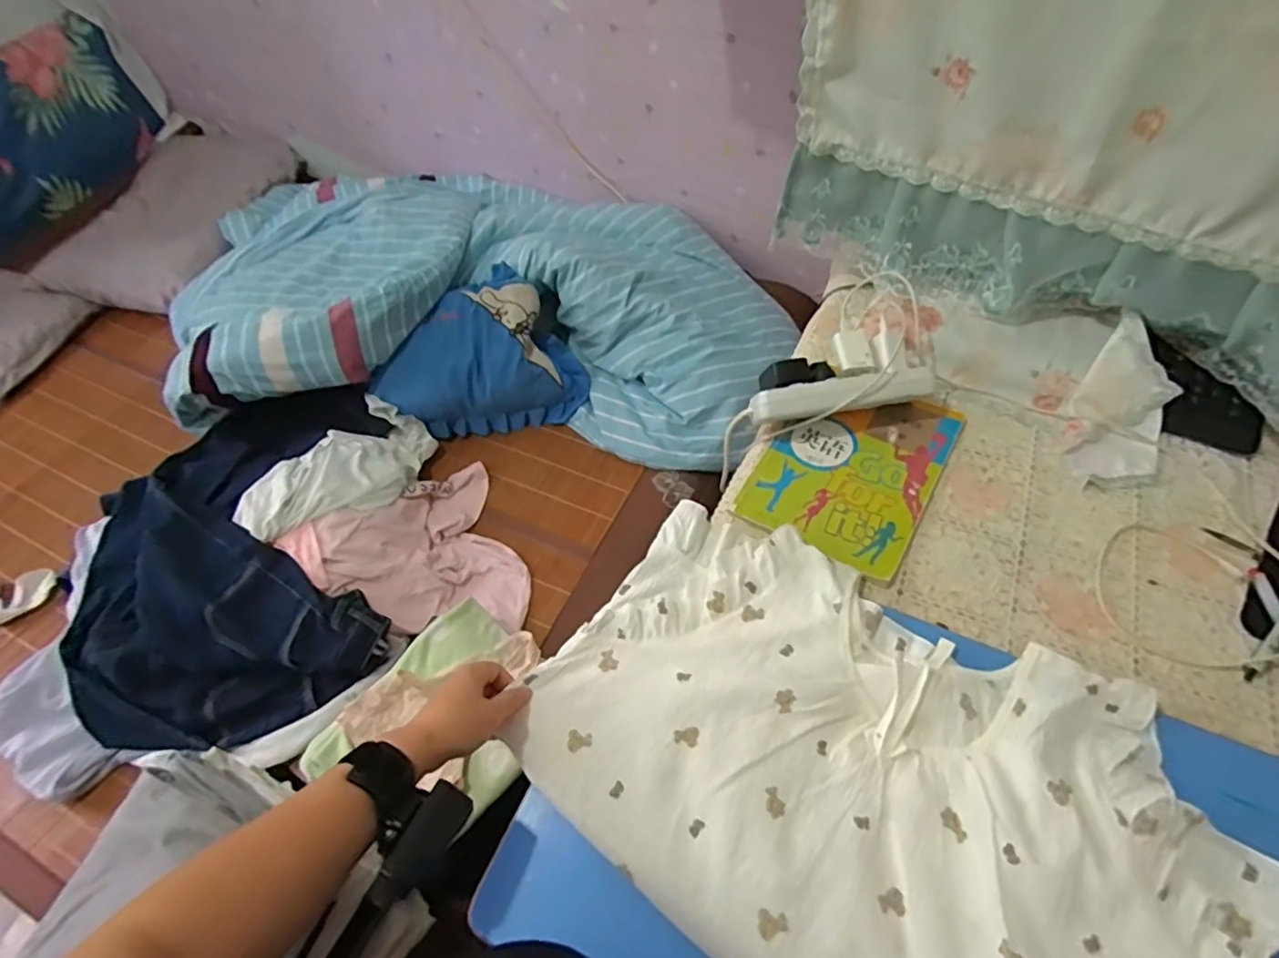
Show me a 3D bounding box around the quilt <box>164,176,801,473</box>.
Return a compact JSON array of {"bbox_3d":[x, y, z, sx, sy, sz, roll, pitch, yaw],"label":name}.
[{"bbox_3d":[-0.336,-0.407,1.279,1.250,0.268,0.749,1,55,6],"label":"quilt"}]

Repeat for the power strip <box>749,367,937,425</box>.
[{"bbox_3d":[0.234,-0.095,0.715,0.204,0.034,0.039,-11,55,-3],"label":"power strip"}]

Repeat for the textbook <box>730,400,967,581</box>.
[{"bbox_3d":[0.248,-0.018,0.729,0.180,0.018,0.254,27,61,21],"label":"textbook"}]

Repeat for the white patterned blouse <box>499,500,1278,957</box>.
[{"bbox_3d":[0.187,0.243,0.510,0.538,0.036,0.344,26,61,21],"label":"white patterned blouse"}]

